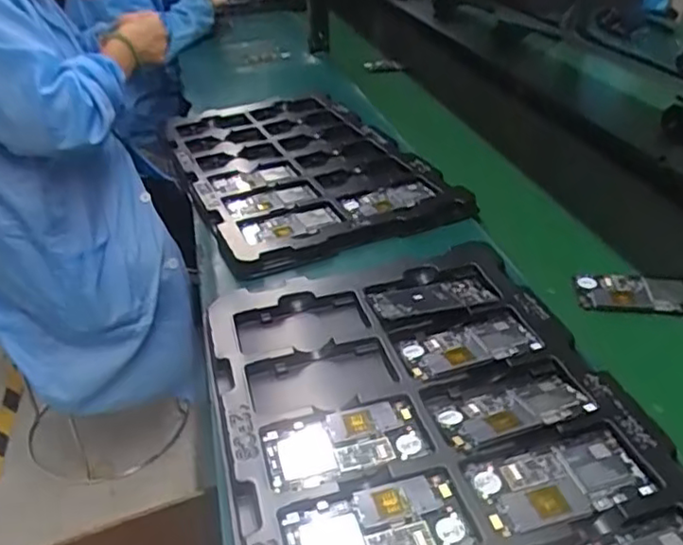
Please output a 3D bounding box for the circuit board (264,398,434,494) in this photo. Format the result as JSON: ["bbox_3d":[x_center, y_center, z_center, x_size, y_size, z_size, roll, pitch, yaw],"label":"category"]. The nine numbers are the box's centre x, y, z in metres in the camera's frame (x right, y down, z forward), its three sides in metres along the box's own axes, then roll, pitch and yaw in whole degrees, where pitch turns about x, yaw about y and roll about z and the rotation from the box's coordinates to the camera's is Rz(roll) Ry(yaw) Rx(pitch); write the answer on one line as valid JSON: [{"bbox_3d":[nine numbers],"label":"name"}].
[{"bbox_3d":[0.003,0.137,0.521,0.127,0.006,0.067,-11,33,-13],"label":"circuit board"}]

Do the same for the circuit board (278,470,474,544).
[{"bbox_3d":[0.025,0.180,0.454,0.126,0.005,0.067,-11,33,-13],"label":"circuit board"}]

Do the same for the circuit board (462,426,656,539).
[{"bbox_3d":[0.162,0.155,0.479,0.125,0.006,0.064,-10,32,-11],"label":"circuit board"}]

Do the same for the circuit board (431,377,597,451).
[{"bbox_3d":[0.141,0.113,0.534,0.123,0.004,0.055,-11,33,-14],"label":"circuit board"}]

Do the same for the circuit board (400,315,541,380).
[{"bbox_3d":[0.119,0.069,0.606,0.122,0.006,0.054,-11,33,-13],"label":"circuit board"}]

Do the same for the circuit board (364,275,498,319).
[{"bbox_3d":[0.093,0.025,0.669,0.125,0.006,0.048,-7,34,-8],"label":"circuit board"}]

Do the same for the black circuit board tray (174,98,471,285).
[{"bbox_3d":[-0.071,-0.177,1.017,0.345,0.038,0.602,-14,34,-18],"label":"black circuit board tray"}]

